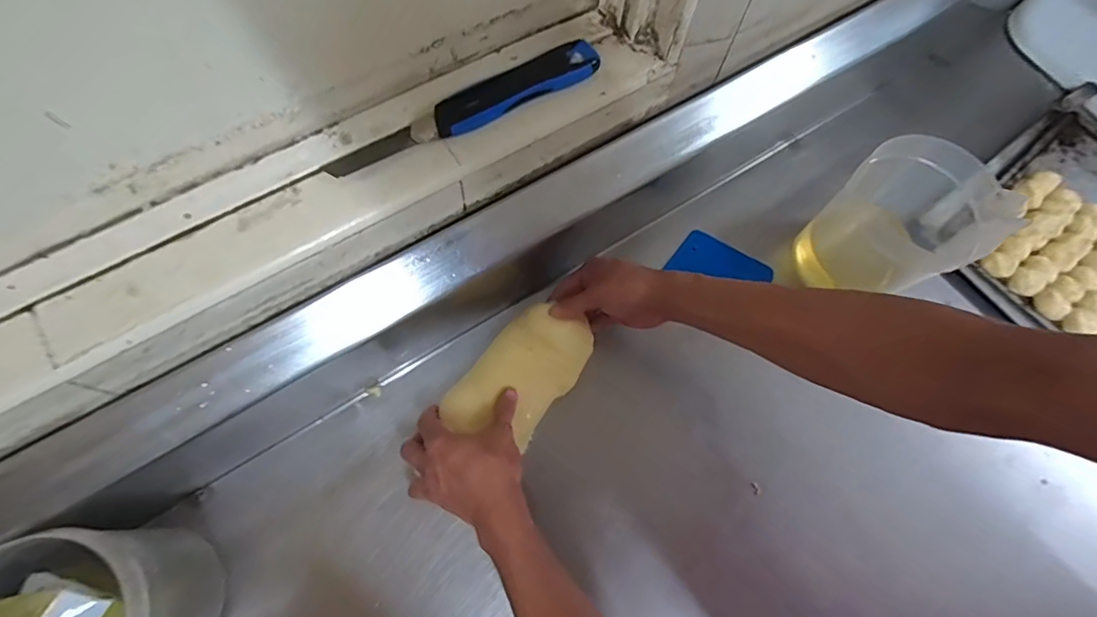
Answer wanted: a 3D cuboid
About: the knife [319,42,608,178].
[{"bbox_3d":[-0.065,-0.164,0.397,0.234,0.014,0.040,-28,73,-13],"label":"knife"}]

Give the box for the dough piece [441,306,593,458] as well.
[{"bbox_3d":[-0.027,0.066,0.497,0.091,0.029,0.154,37,72,11],"label":"dough piece"}]

